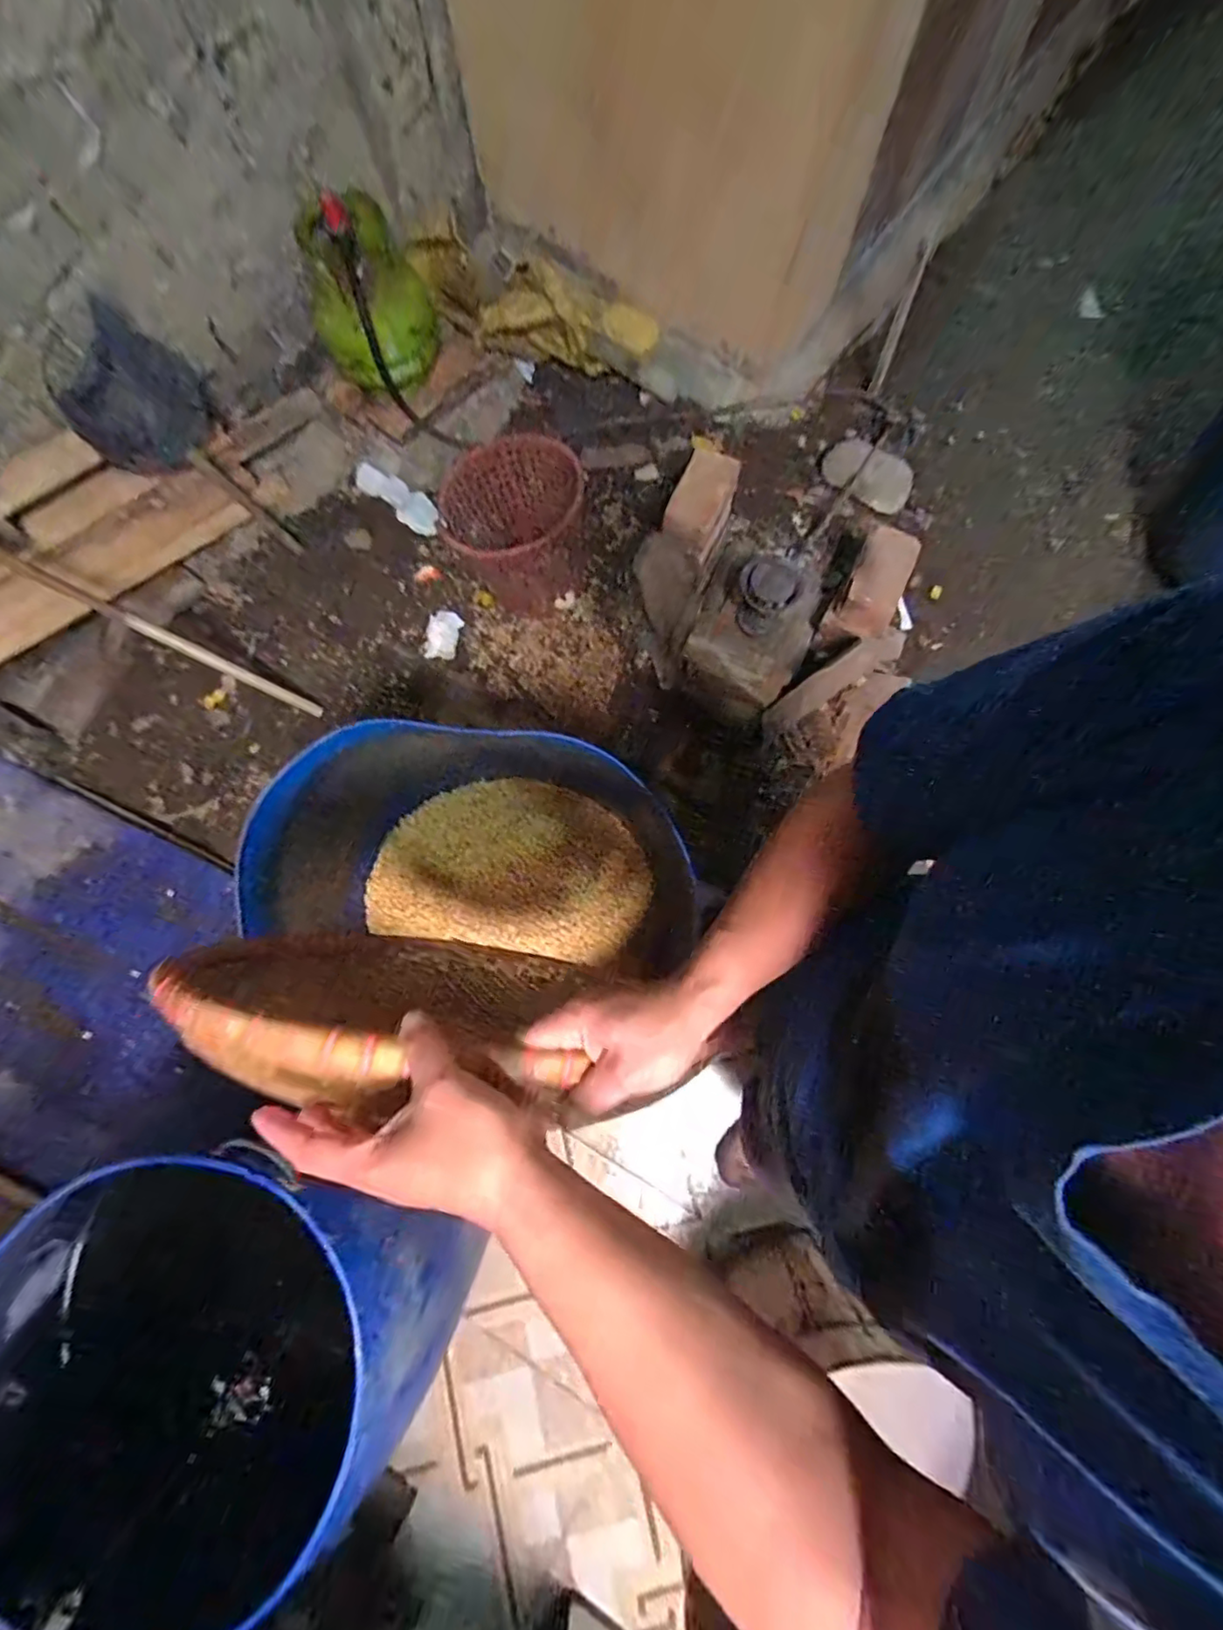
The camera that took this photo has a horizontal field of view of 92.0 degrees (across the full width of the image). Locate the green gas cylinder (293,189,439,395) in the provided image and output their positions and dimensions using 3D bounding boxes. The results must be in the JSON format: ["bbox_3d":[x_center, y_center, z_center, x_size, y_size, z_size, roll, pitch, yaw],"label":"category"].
[{"bbox_3d":[-0.528,-1.132,1.306,0.234,0.315,0.240,0,80,1],"label":"green gas cylinder"}]

